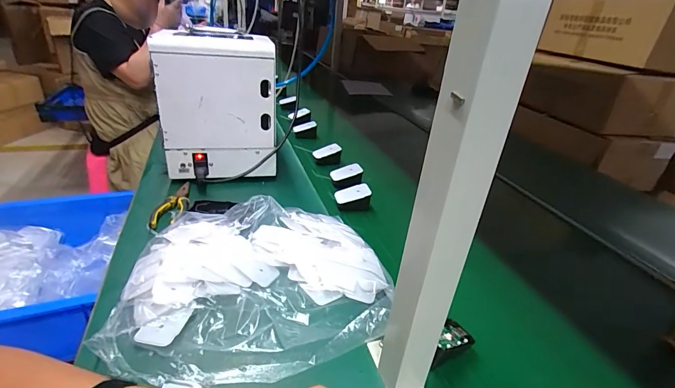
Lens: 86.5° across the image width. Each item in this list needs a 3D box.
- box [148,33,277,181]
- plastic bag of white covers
[{"bbox_3d":[-0.238,-0.176,0.721,0.210,0.264,0.142,-4,30,-16],"label":"box"},{"bbox_3d":[-0.099,0.105,0.469,0.319,0.049,0.262,3,29,-5],"label":"plastic bag of white covers"}]

